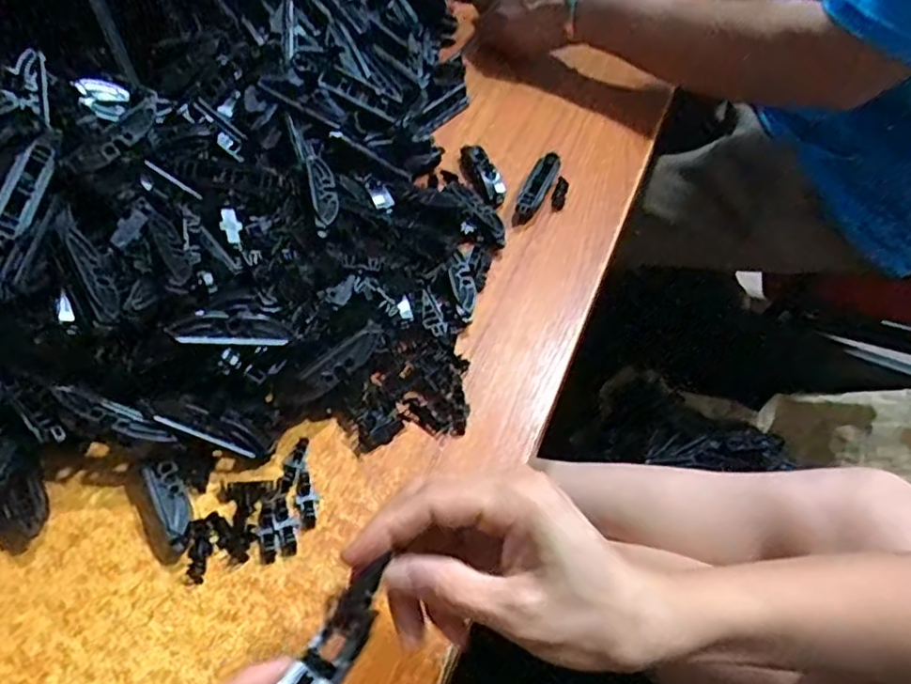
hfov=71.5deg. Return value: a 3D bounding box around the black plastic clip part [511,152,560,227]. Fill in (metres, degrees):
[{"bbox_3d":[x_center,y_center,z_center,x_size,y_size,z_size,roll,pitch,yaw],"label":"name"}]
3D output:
[{"bbox_3d":[0.067,-0.130,0.532,0.020,0.015,0.080,19,55,14],"label":"black plastic clip part"}]

